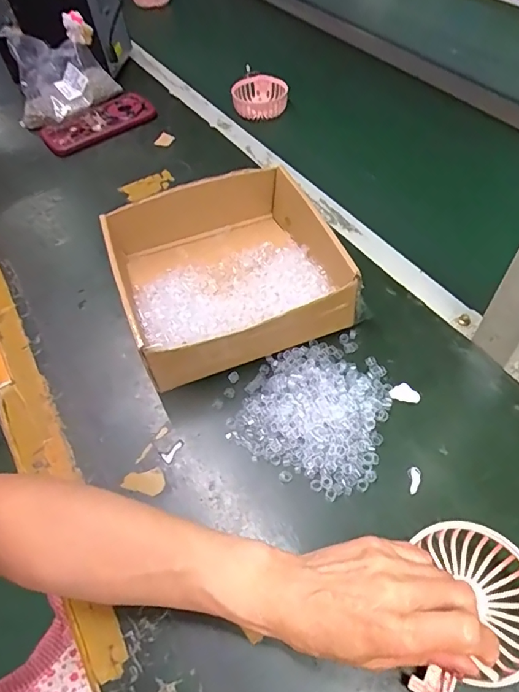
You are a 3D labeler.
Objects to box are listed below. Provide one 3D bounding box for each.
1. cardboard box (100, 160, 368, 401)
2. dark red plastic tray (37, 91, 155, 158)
[{"bbox_3d":[-0.034,-0.078,0.483,0.208,0.070,0.210,-18,54,-10],"label":"cardboard box"},{"bbox_3d":[-0.246,-0.344,0.722,0.170,0.019,0.097,-35,59,-21],"label":"dark red plastic tray"}]

